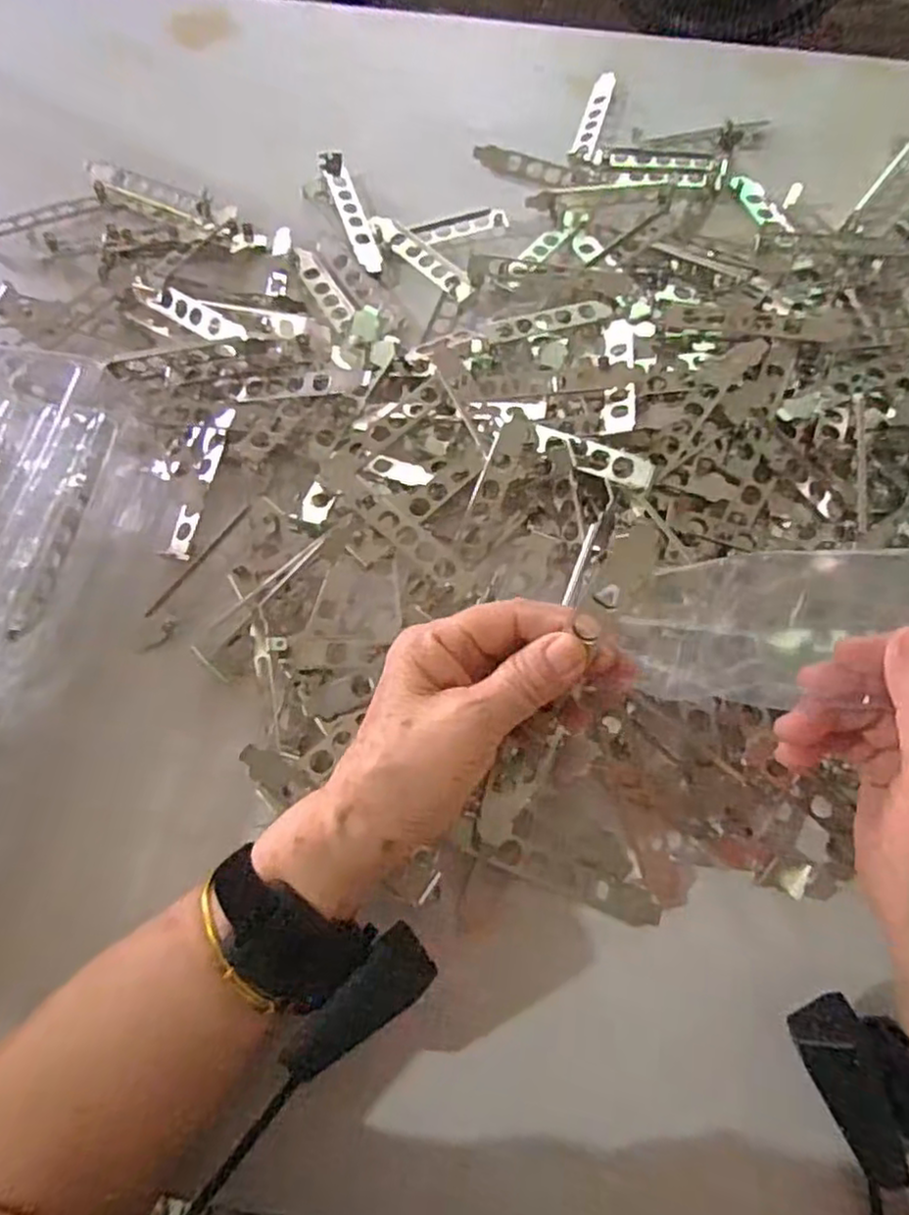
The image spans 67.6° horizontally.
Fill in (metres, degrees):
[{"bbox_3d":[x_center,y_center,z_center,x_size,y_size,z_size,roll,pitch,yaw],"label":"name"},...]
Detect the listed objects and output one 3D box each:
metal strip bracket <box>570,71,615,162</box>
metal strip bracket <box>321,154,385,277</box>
[{"bbox_3d":[0.119,-0.417,0.578,0.019,0.005,0.103,13,71,15],"label":"metal strip bracket"},{"bbox_3d":[-0.081,-0.312,0.536,0.020,0.013,0.129,-17,70,-7],"label":"metal strip bracket"}]

